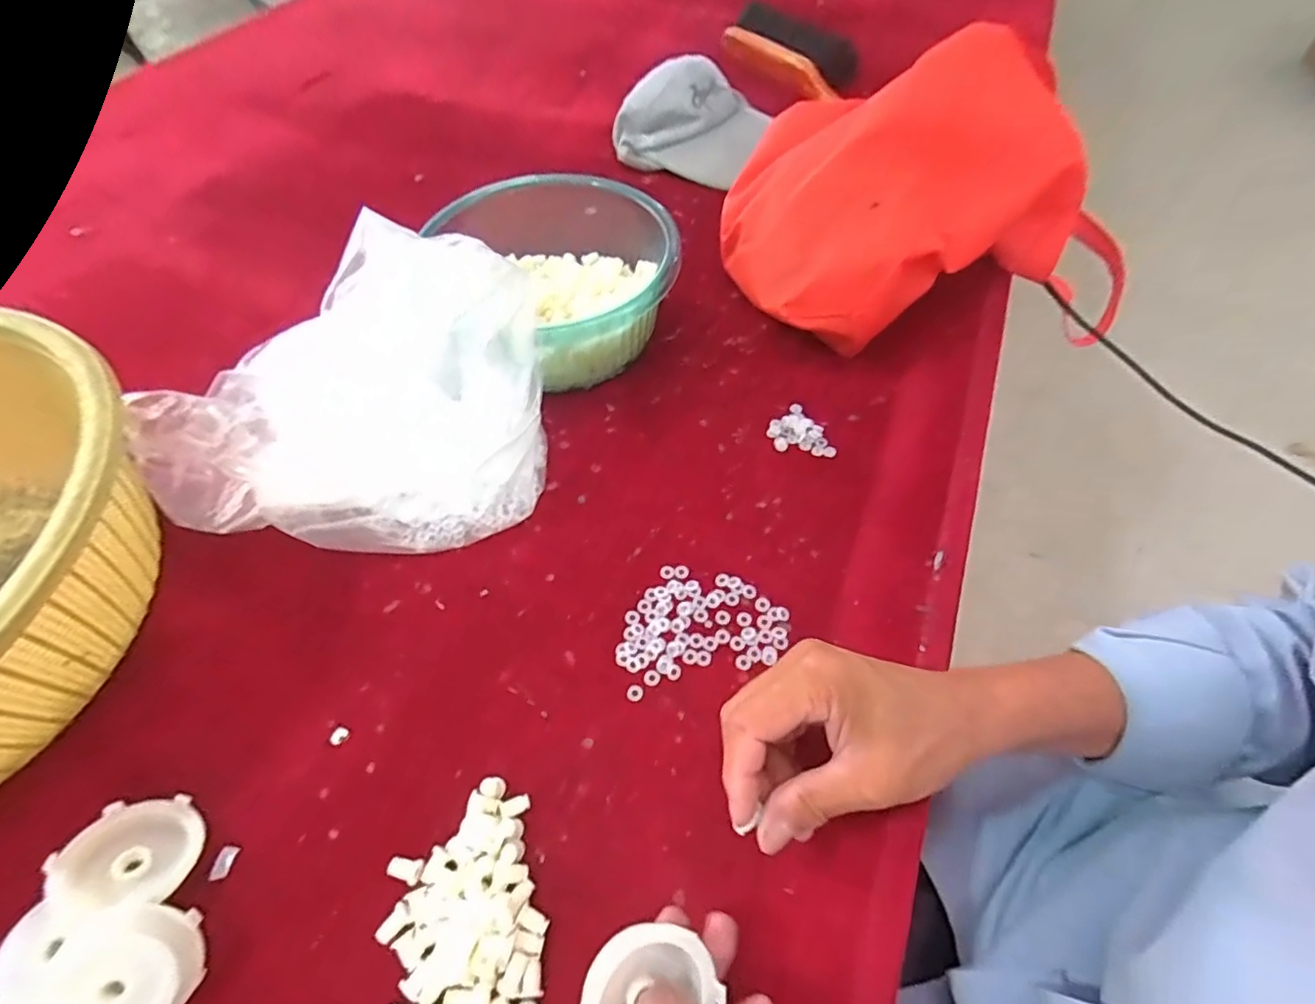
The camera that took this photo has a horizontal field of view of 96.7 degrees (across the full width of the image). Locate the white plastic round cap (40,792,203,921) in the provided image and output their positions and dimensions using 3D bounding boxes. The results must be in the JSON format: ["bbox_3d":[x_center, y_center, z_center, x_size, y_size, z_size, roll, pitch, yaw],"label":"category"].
[{"bbox_3d":[-0.274,0.185,0.305,0.057,0.016,0.057,19,34,-13],"label":"white plastic round cap"}]

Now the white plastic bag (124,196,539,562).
[{"bbox_3d":[-0.210,-0.071,0.411,0.253,0.146,0.202,10,56,9],"label":"white plastic bag"}]

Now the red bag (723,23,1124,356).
[{"bbox_3d":[0.224,-0.281,0.525,0.316,0.165,0.266,-5,56,-1],"label":"red bag"}]

